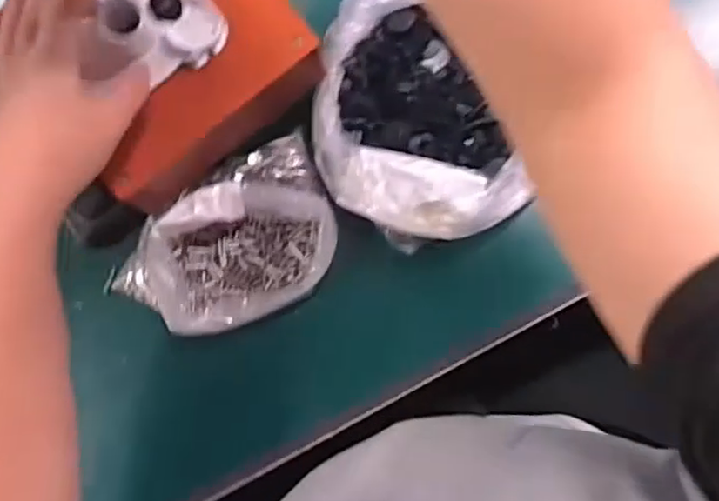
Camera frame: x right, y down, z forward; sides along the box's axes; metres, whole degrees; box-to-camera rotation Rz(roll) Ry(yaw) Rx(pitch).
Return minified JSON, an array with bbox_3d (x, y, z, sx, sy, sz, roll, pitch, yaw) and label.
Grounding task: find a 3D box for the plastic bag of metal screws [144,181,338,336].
[{"bbox_3d":[-0.075,0.000,0.411,0.121,0.037,0.089,-21,80,2],"label":"plastic bag of metal screws"}]

